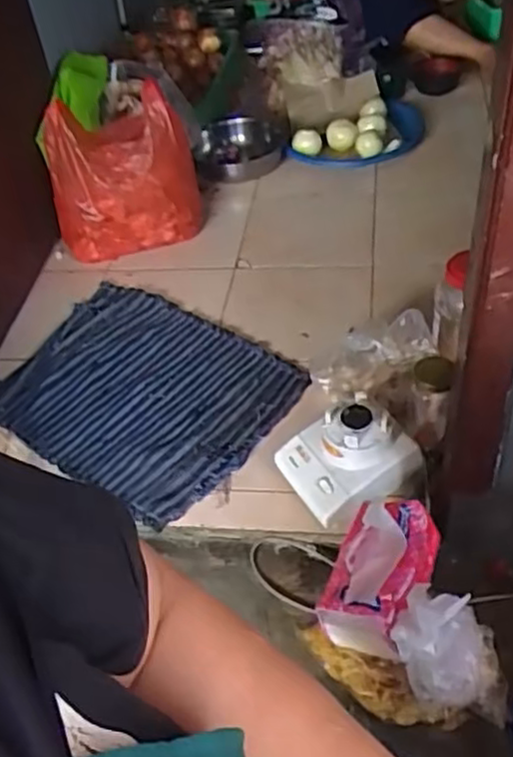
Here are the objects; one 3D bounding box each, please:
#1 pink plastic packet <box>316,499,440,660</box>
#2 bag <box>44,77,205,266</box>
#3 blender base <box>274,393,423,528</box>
[{"bbox_3d":[0.151,0.230,0.860,0.109,0.095,0.171,14,48,21],"label":"pink plastic packet"},{"bbox_3d":[-0.262,-0.396,1.386,0.282,0.278,0.145,-12,44,-4],"label":"bag"},{"bbox_3d":[0.129,0.107,0.998,0.151,0.109,0.139,-27,47,-18],"label":"blender base"}]

